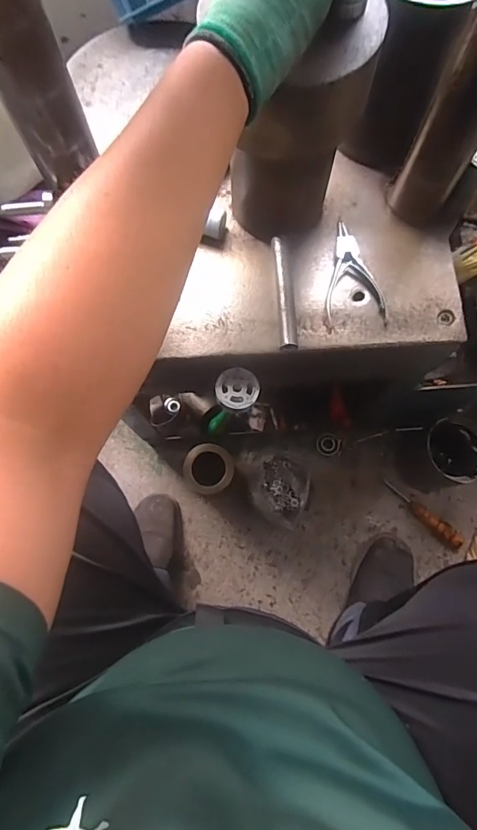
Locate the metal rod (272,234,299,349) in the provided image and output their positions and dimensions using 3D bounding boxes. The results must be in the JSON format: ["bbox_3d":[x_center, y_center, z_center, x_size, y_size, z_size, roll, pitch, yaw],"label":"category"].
[{"bbox_3d":[0.053,-0.139,0.520,0.019,0.022,0.136,-3,75,0],"label":"metal rod"}]

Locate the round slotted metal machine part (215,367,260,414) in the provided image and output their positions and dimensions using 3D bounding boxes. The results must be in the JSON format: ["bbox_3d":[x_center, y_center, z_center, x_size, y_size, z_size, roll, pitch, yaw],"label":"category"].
[{"bbox_3d":[-0.001,-0.031,0.544,0.052,0.011,0.055,2,75,1],"label":"round slotted metal machine part"}]

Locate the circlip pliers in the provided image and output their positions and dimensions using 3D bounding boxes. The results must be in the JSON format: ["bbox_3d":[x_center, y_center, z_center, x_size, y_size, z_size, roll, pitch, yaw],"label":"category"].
[{"bbox_3d":[0.127,-0.165,0.529,0.068,0.017,0.130,-10,75,-2],"label":"circlip pliers"}]

